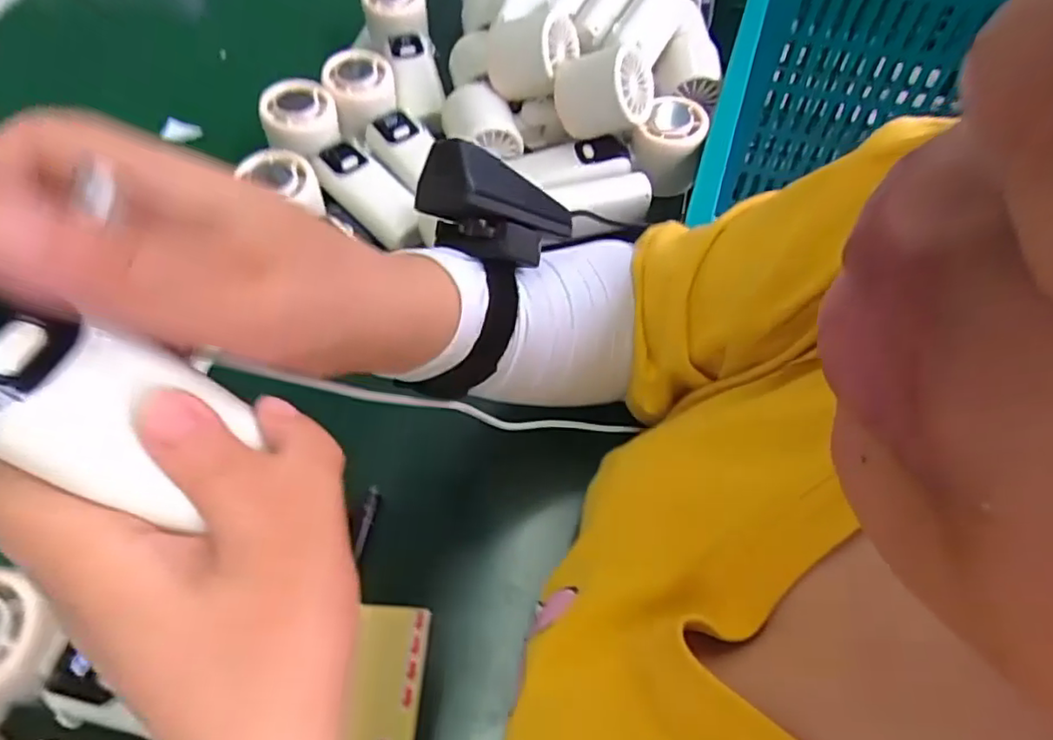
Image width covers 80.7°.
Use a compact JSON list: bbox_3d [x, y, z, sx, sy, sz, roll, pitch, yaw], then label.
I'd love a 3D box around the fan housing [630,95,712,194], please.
[{"bbox_3d":[0.111,-0.172,0.478,0.048,0.057,0.050,25,62,16],"label":"fan housing"}]

